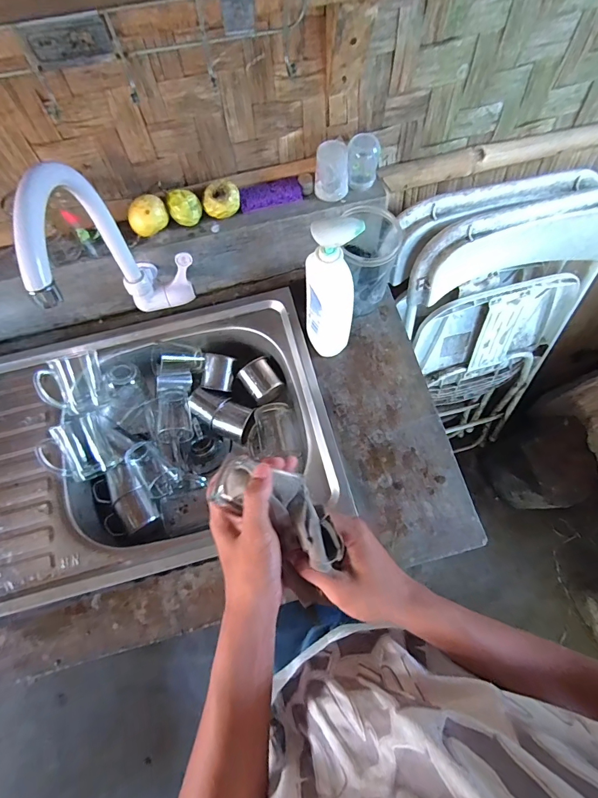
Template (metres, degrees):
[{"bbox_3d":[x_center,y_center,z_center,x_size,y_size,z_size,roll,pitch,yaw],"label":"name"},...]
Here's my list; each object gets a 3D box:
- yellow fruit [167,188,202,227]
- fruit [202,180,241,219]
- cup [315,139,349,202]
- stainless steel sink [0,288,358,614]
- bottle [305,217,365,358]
[{"bbox_3d":[-0.170,-0.283,0.582,0.045,0.044,0.042,0,71,1],"label":"yellow fruit"},{"bbox_3d":[-0.118,-0.296,0.583,0.050,0.051,0.048,0,71,1],"label":"fruit"},{"bbox_3d":[0.051,-0.349,0.586,0.052,0.072,0.051,0,71,1],"label":"cup"},{"bbox_3d":[-0.329,0.093,0.642,0.747,0.124,0.408,-14,71,-4],"label":"stainless steel sink"},{"bbox_3d":[0.041,-0.136,0.530,0.067,0.239,0.062,4,71,2],"label":"bottle"}]

